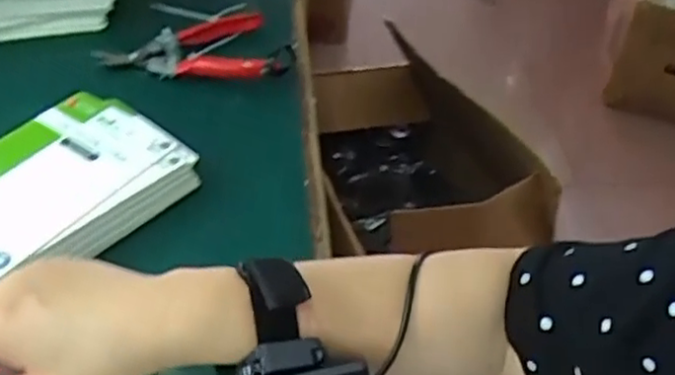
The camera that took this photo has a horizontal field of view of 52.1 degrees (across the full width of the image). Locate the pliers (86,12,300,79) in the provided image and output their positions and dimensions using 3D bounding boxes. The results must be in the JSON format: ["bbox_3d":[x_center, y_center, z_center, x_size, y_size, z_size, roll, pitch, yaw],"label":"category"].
[{"bbox_3d":[-0.123,-0.136,0.619,0.165,0.022,0.098,4,43,-5],"label":"pliers"}]

